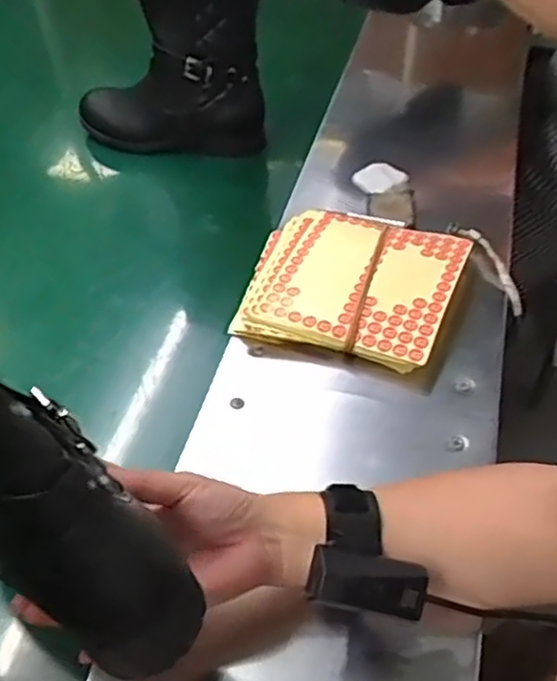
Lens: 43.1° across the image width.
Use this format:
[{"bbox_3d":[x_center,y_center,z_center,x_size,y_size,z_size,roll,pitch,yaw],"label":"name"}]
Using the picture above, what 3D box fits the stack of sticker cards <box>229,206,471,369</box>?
[{"bbox_3d":[0.071,-0.059,0.674,0.191,0.030,0.177,13,49,14],"label":"stack of sticker cards"}]

